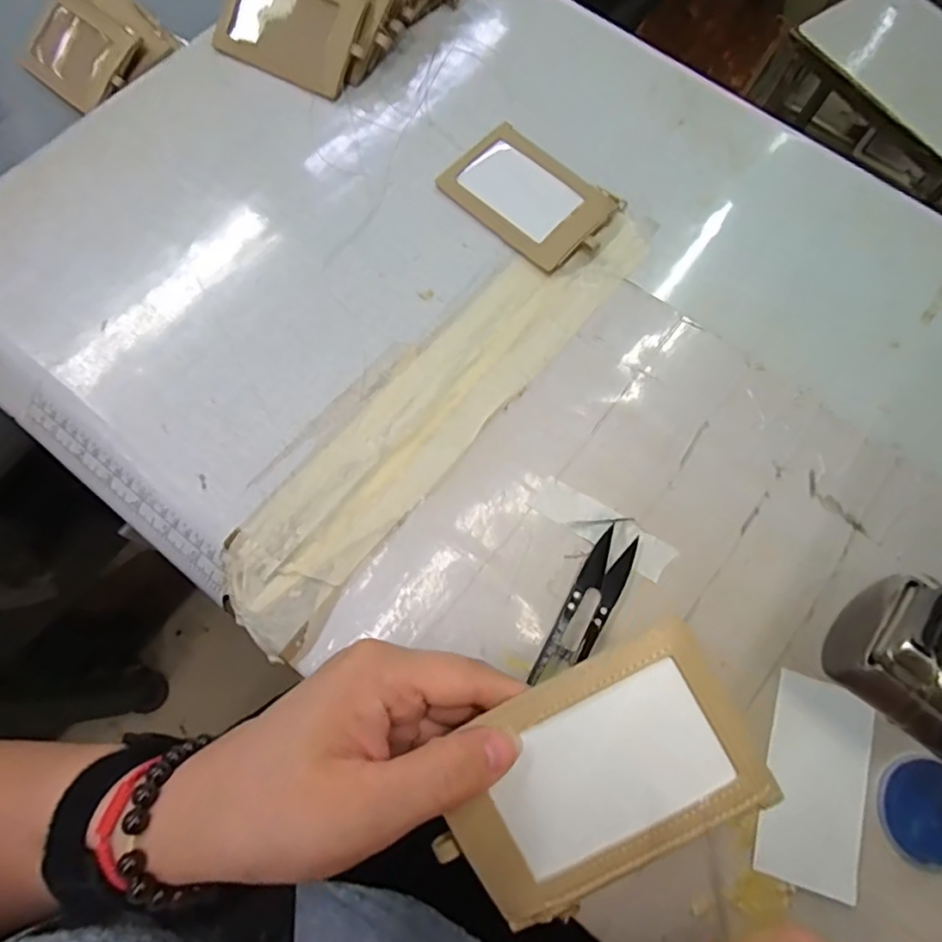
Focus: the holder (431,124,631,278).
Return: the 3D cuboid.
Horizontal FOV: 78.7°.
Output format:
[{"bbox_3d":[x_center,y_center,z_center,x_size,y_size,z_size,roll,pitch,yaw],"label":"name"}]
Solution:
[{"bbox_3d":[0.042,-0.192,0.403,0.113,0.014,0.069,43,90,13],"label":"holder"}]

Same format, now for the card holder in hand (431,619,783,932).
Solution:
[{"bbox_3d":[0.044,0.110,0.206,0.109,0.005,0.072,-31,86,2],"label":"card holder in hand"}]

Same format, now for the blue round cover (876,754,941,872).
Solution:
[{"bbox_3d":[0.233,0.174,0.290,0.049,0.008,0.049,0,72,-1],"label":"blue round cover"}]

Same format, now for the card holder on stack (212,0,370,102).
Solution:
[{"bbox_3d":[-0.135,-0.334,0.428,0.113,0.009,0.075,26,102,10],"label":"card holder on stack"}]

